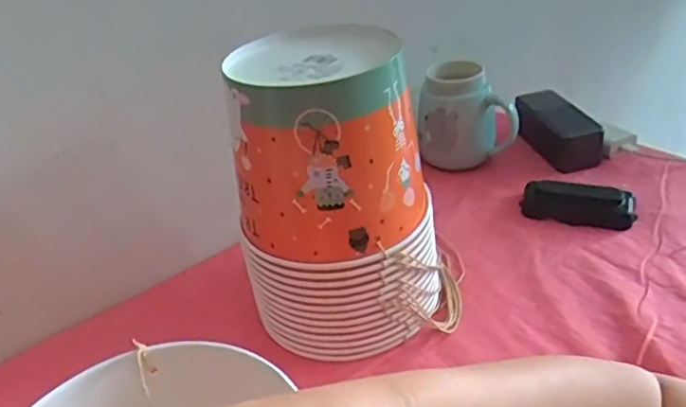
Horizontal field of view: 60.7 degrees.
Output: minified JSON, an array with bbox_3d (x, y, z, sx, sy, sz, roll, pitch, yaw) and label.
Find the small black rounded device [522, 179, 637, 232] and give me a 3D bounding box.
[{"bbox_3d":[0.240,-0.002,0.598,0.106,0.025,0.046,7,36,21],"label":"small black rounded device"}]

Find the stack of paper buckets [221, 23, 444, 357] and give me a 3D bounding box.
[{"bbox_3d":[0.001,-0.011,0.469,0.144,0.226,0.138,1,34,13],"label":"stack of paper buckets"}]

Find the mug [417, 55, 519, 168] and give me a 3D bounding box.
[{"bbox_3d":[0.148,-0.111,0.694,0.111,0.108,0.090,1,34,13],"label":"mug"}]

